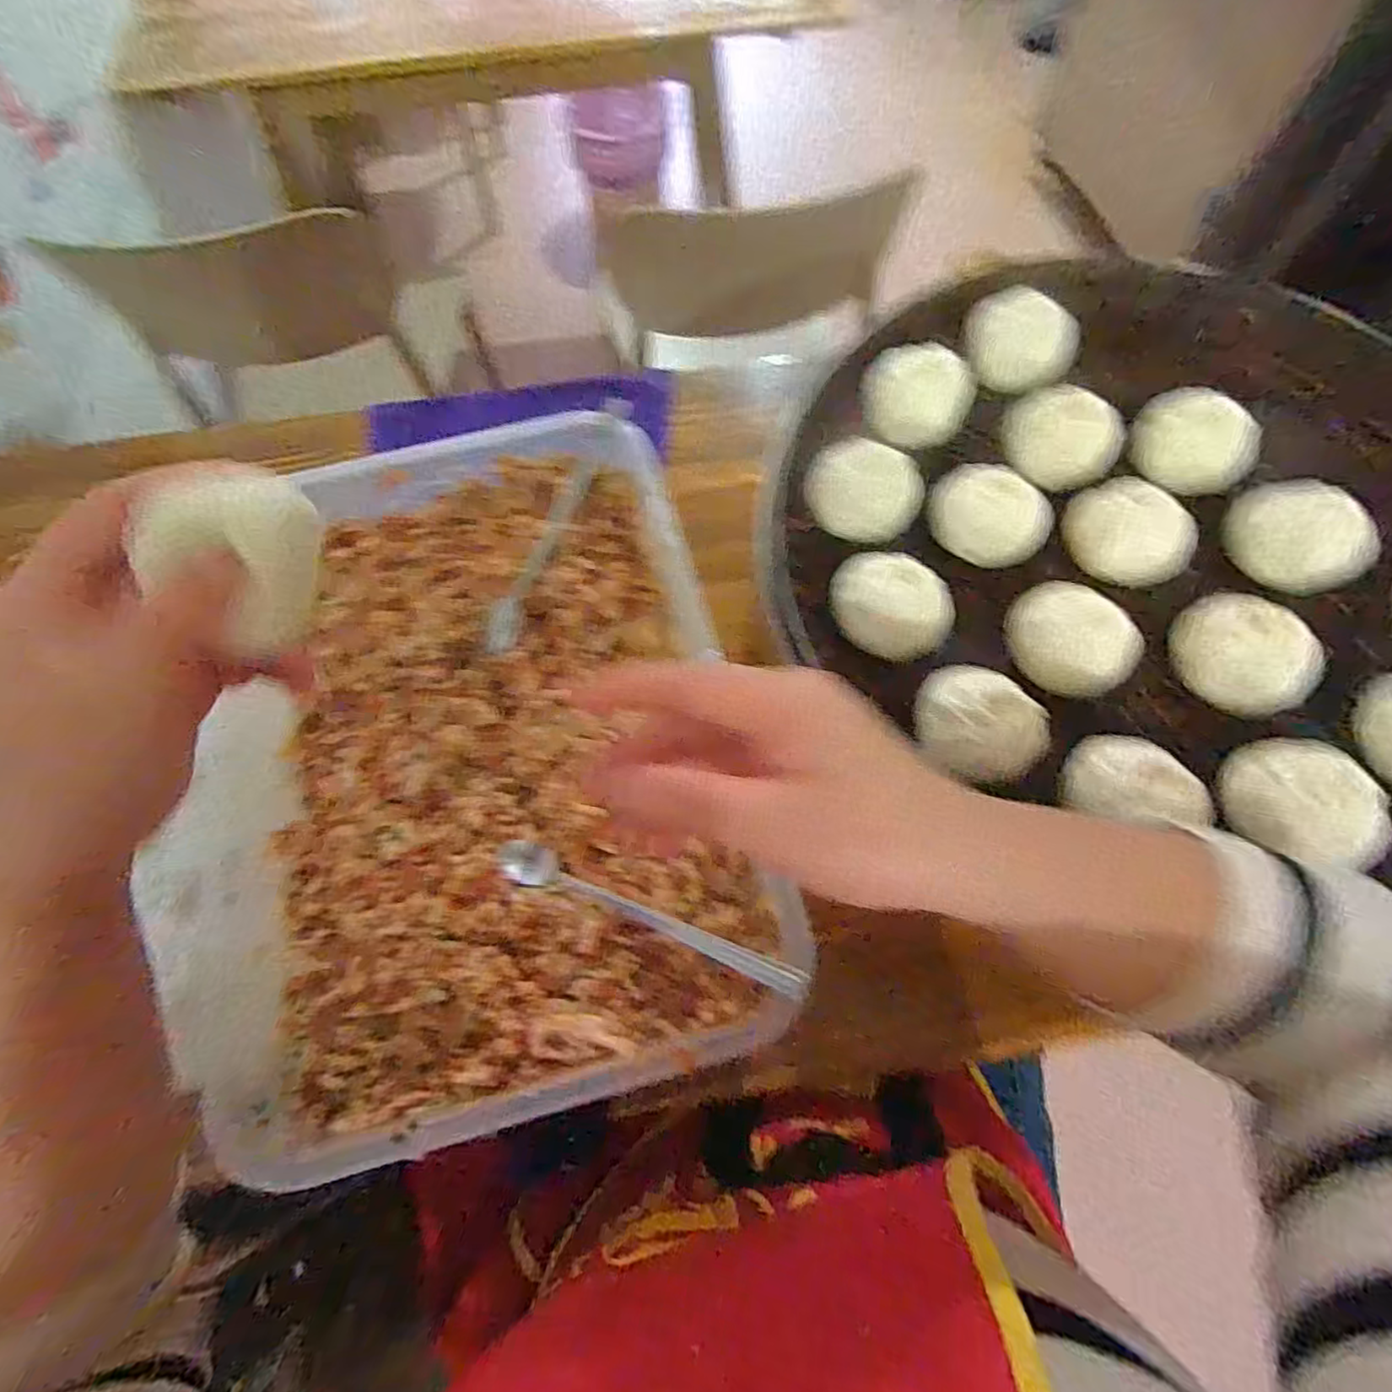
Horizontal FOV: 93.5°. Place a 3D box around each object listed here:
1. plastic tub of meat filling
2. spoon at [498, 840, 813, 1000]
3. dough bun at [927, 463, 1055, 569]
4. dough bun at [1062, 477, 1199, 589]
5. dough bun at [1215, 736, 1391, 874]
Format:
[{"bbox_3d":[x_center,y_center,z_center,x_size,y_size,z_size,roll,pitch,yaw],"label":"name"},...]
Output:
[{"bbox_3d":[-0.129,0.024,0.367,0.292,0.082,0.379,-13,69,-4],"label":"plastic tub of meat filling"},{"bbox_3d":[-0.027,0.112,0.334,0.176,0.013,0.021,17,69,21],"label":"spoon"},{"bbox_3d":[0.194,-0.121,0.433,0.060,0.029,0.076,-42,74,-14],"label":"dough bun"},{"bbox_3d":[0.279,-0.107,0.423,0.060,0.034,0.078,-30,71,-11],"label":"dough bun"},{"bbox_3d":[0.321,0.054,0.347,0.063,0.034,0.070,5,68,3],"label":"dough bun"}]

